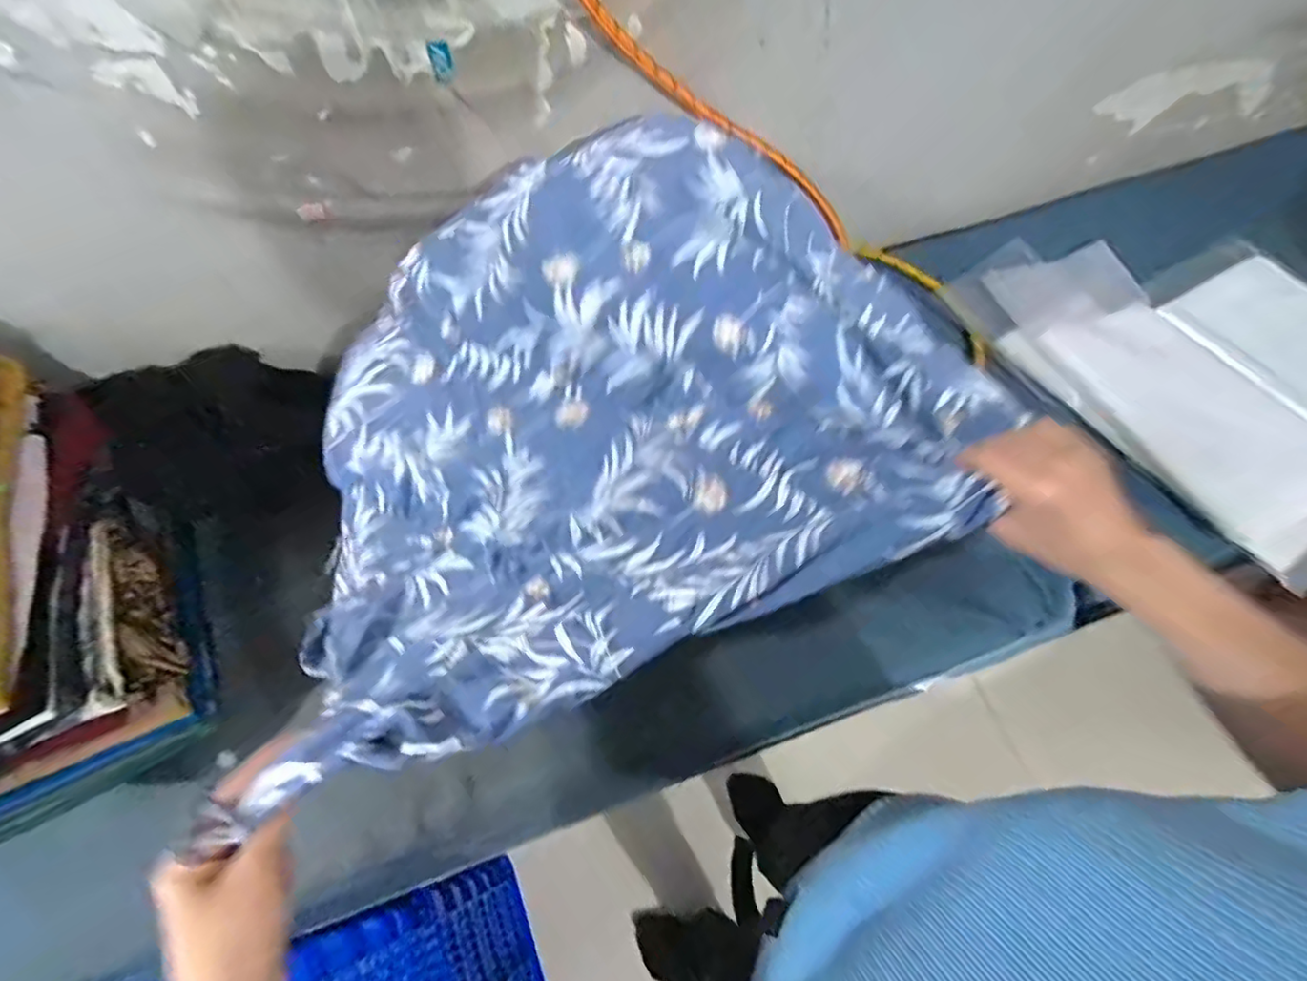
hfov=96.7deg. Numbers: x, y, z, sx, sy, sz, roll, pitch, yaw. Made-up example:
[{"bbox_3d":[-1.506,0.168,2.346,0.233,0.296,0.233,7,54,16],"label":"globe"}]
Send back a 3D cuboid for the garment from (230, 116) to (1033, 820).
[{"bbox_3d":[-0.040,-0.077,0.502,0.551,0.145,0.442,-22,65,-9],"label":"garment"}]

